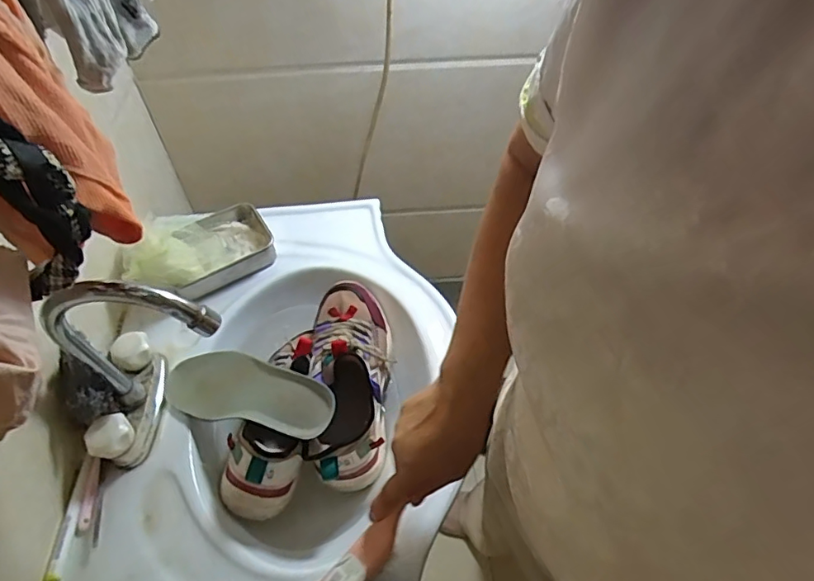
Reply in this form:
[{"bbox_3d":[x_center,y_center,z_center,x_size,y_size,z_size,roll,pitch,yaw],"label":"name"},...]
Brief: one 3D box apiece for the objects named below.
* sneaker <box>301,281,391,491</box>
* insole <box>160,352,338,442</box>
[{"bbox_3d":[-0.064,0.091,0.600,0.090,0.106,0.245,-2,53,-2],"label":"sneaker"},{"bbox_3d":[-0.175,0.111,0.570,0.226,0.032,0.076,4,50,29],"label":"insole"}]

